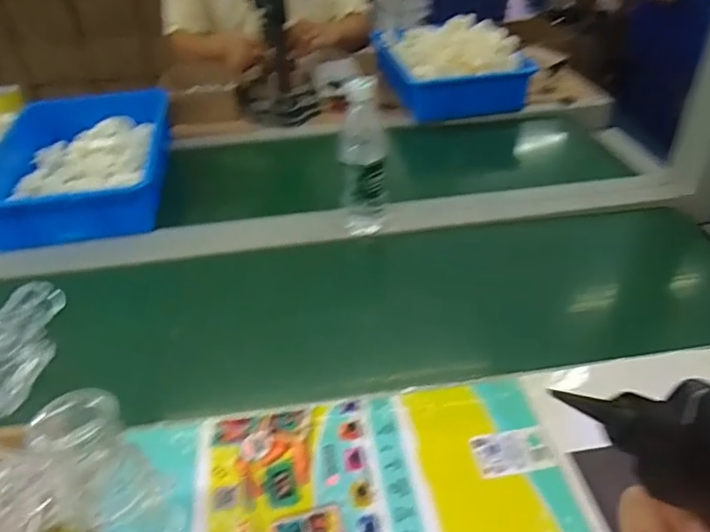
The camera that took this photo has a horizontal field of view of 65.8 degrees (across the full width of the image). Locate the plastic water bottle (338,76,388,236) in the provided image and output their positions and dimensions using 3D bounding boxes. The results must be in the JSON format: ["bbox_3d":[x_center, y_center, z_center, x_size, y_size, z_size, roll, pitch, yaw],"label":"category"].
[{"bbox_3d":[0.013,-0.146,0.797,0.064,0.230,0.055,-2,39,0],"label":"plastic water bottle"}]

